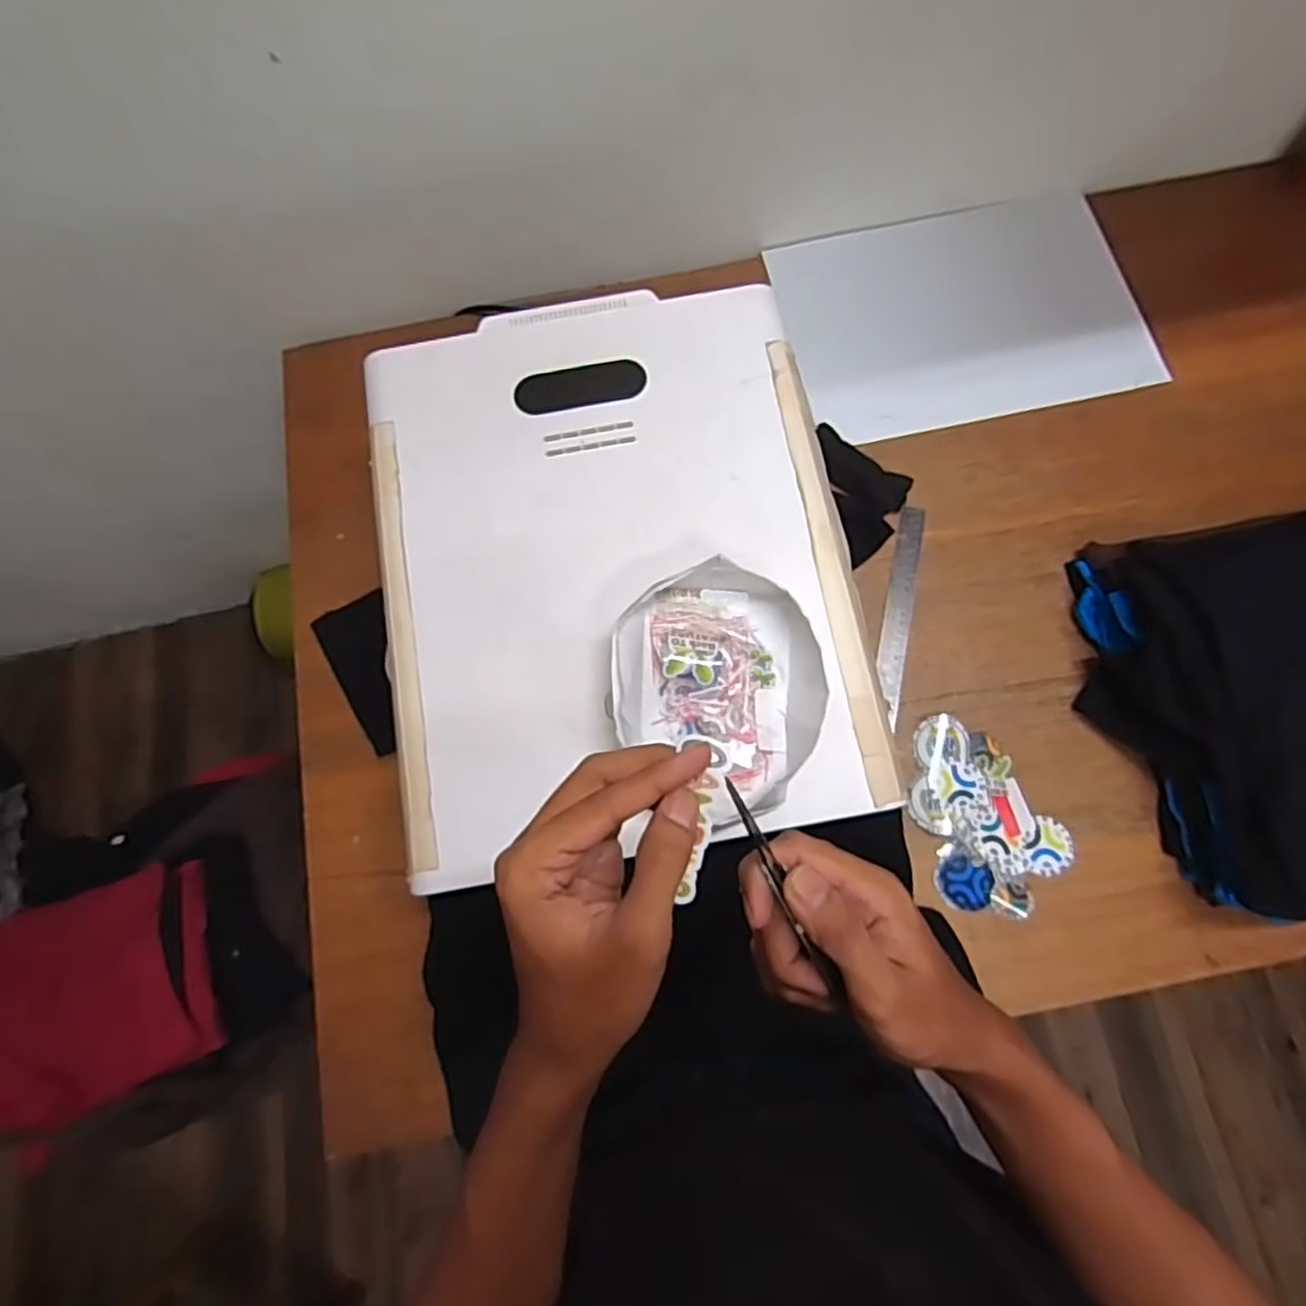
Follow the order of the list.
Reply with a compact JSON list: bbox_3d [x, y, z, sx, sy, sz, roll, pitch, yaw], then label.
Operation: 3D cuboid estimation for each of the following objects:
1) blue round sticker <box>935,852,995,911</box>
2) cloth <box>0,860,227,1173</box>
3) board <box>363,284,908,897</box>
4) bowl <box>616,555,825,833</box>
[{"bbox_3d":[0.302,0.223,0.700,0.054,0.004,0.049,20,76,7],"label":"blue round sticker"},{"bbox_3d":[-0.644,0.395,0.821,0.279,0.066,0.236,-25,74,-5],"label":"cloth"},{"bbox_3d":[-0.036,-0.086,0.626,0.396,0.022,0.500,-10,75,-1],"label":"board"},{"bbox_3d":[0.053,0.019,0.570,0.169,0.049,0.167,-1,73,3],"label":"bowl"}]

